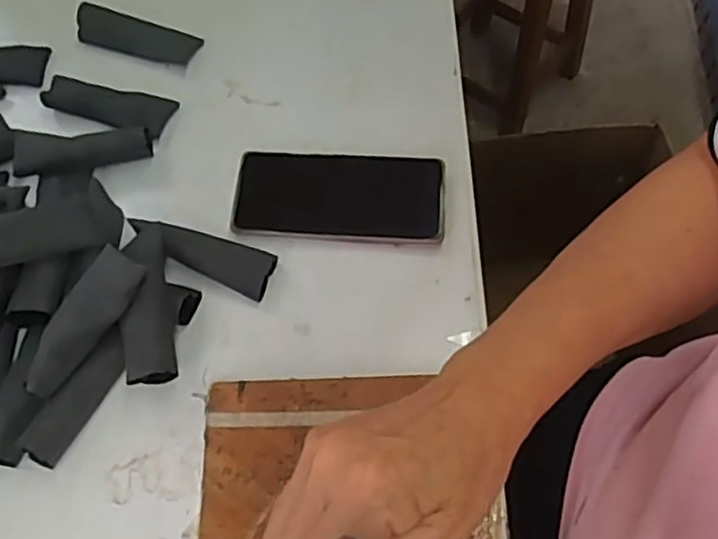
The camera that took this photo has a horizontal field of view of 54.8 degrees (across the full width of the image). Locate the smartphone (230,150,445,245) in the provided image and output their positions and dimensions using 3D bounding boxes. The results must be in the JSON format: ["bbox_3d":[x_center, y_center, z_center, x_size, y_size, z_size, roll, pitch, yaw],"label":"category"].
[{"bbox_3d":[-0.014,-0.058,0.535,0.157,0.015,0.075,2,63,3],"label":"smartphone"}]

